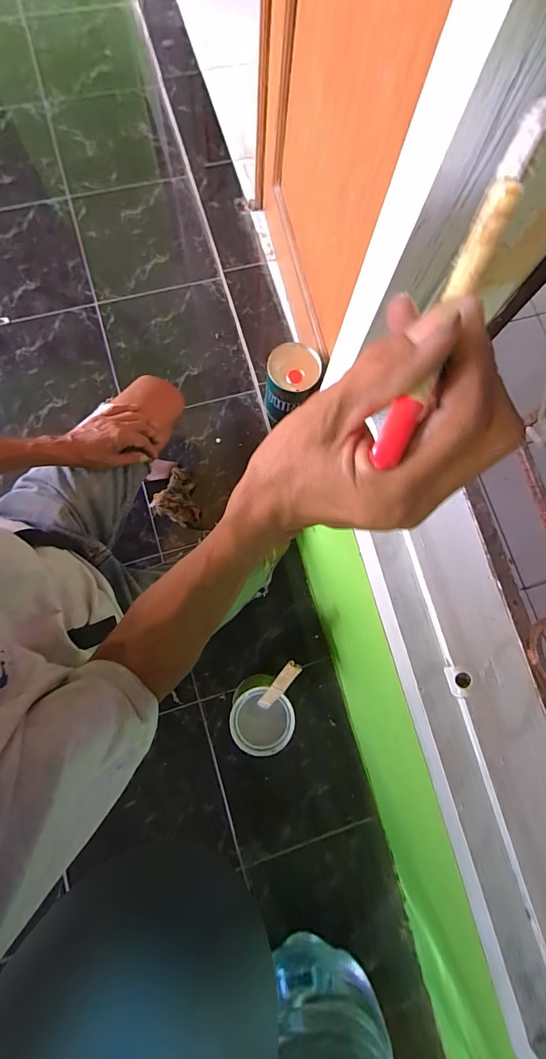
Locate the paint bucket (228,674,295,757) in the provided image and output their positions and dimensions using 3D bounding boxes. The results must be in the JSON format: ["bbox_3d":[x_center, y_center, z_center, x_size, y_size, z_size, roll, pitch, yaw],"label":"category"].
[{"bbox_3d":[-0.019,0.322,0.700,0.102,0.119,0.102,0,79,-1],"label":"paint bucket"}]

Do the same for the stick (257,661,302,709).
[{"bbox_3d":[0.008,0.253,0.630,0.024,0.162,0.014,28,43,4],"label":"stick"}]

